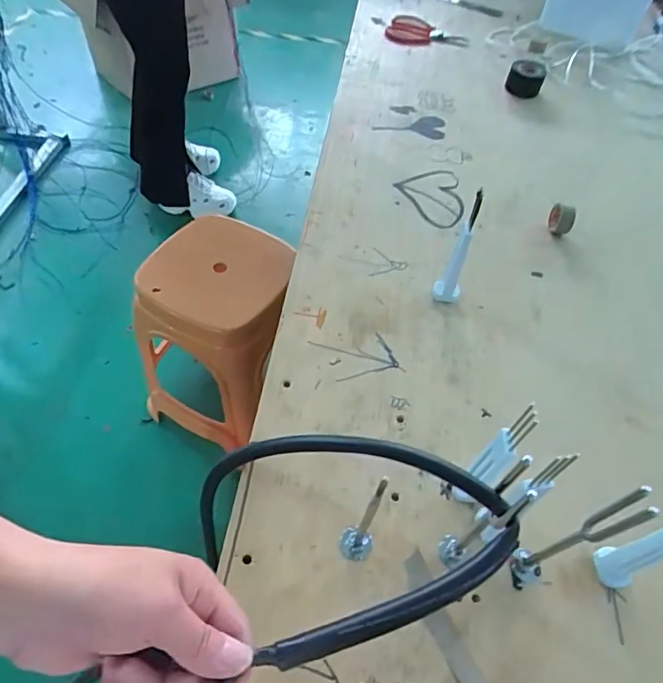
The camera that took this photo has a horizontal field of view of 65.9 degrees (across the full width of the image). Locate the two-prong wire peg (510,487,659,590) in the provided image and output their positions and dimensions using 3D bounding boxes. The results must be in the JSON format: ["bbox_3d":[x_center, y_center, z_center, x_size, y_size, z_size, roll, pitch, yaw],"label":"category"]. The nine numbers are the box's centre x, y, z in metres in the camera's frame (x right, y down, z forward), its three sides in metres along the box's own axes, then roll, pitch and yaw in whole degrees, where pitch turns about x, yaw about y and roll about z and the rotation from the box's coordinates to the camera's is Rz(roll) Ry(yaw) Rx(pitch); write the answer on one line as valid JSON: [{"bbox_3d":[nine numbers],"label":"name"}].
[{"bbox_3d":[0.162,0.137,0.351,0.035,0.148,0.026,-19,57,-17],"label":"two-prong wire peg"}]

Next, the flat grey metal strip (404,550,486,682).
[{"bbox_3d":[0.083,0.213,0.375,0.020,0.004,0.111,-16,59,-21],"label":"flat grey metal strip"}]

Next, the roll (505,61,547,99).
[{"bbox_3d":[0.332,-0.449,0.872,0.058,0.038,0.058,2,53,-3],"label":"roll"}]

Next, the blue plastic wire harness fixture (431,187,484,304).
[{"bbox_3d":[0.133,-0.093,0.529,0.029,0.147,0.022,20,54,10],"label":"blue plastic wire harness fixture"}]

